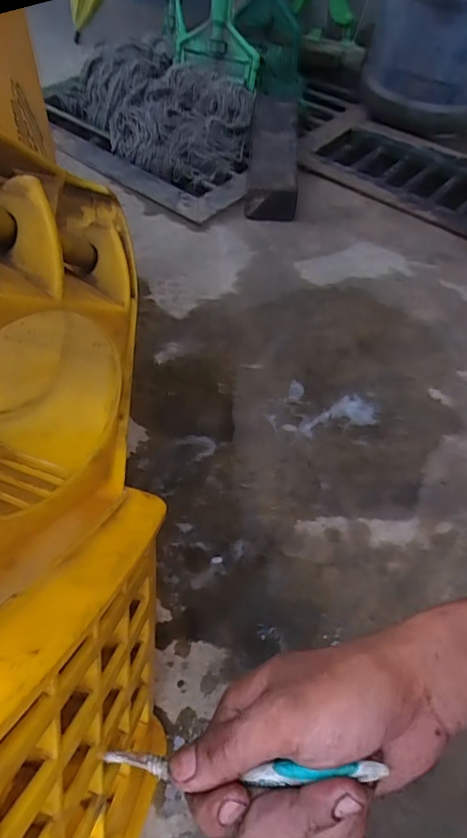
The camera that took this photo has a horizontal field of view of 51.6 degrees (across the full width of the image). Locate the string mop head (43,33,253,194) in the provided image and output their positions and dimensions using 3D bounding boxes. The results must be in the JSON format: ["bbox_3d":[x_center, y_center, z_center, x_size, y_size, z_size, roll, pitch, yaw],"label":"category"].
[{"bbox_3d":[-0.160,-0.622,0.945,0.230,0.099,0.529,-34,59,-19],"label":"string mop head"}]

